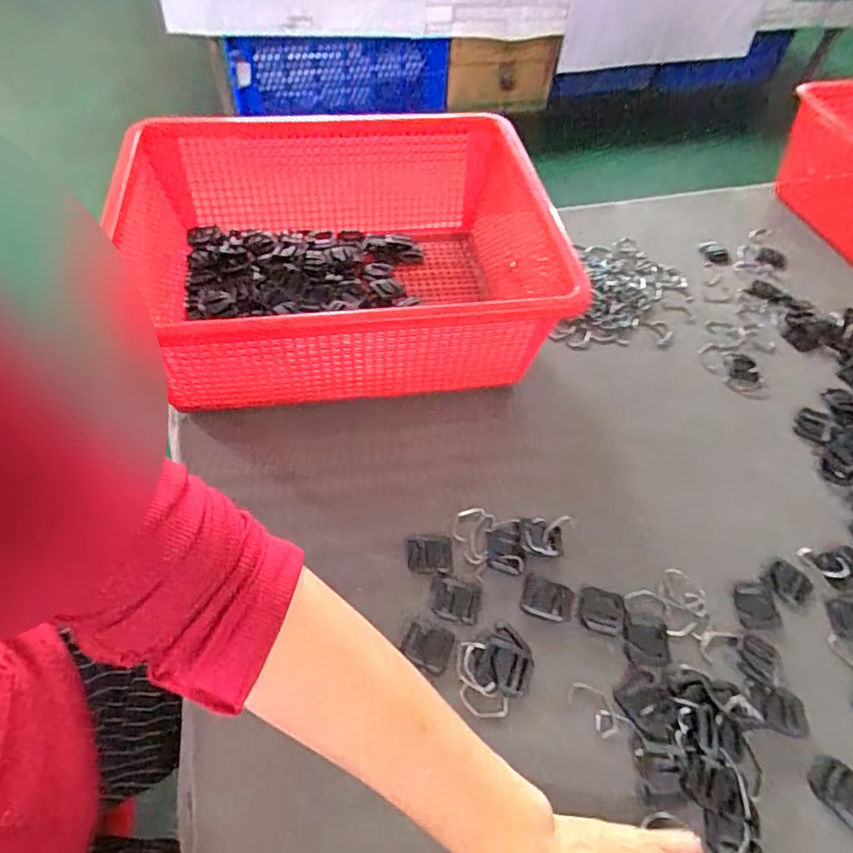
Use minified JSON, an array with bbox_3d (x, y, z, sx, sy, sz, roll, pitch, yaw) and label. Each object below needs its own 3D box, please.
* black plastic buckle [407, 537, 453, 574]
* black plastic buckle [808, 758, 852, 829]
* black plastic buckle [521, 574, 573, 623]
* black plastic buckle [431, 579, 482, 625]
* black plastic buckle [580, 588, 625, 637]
[{"bbox_3d":[0.003,0.098,0.437,0.034,0.004,0.029,1,54,-4],"label":"black plastic buckle"},{"bbox_3d":[0.267,0.232,0.363,0.036,0.004,0.030,39,60,22],"label":"black plastic buckle"},{"bbox_3d":[0.089,0.127,0.420,0.036,0.004,0.029,16,54,7],"label":"black plastic buckle"},{"bbox_3d":[0.021,0.127,0.418,0.035,0.004,0.029,12,54,5],"label":"black plastic buckle"},{"bbox_3d":[0.130,0.135,0.418,0.031,0.004,0.032,14,54,6],"label":"black plastic buckle"}]

